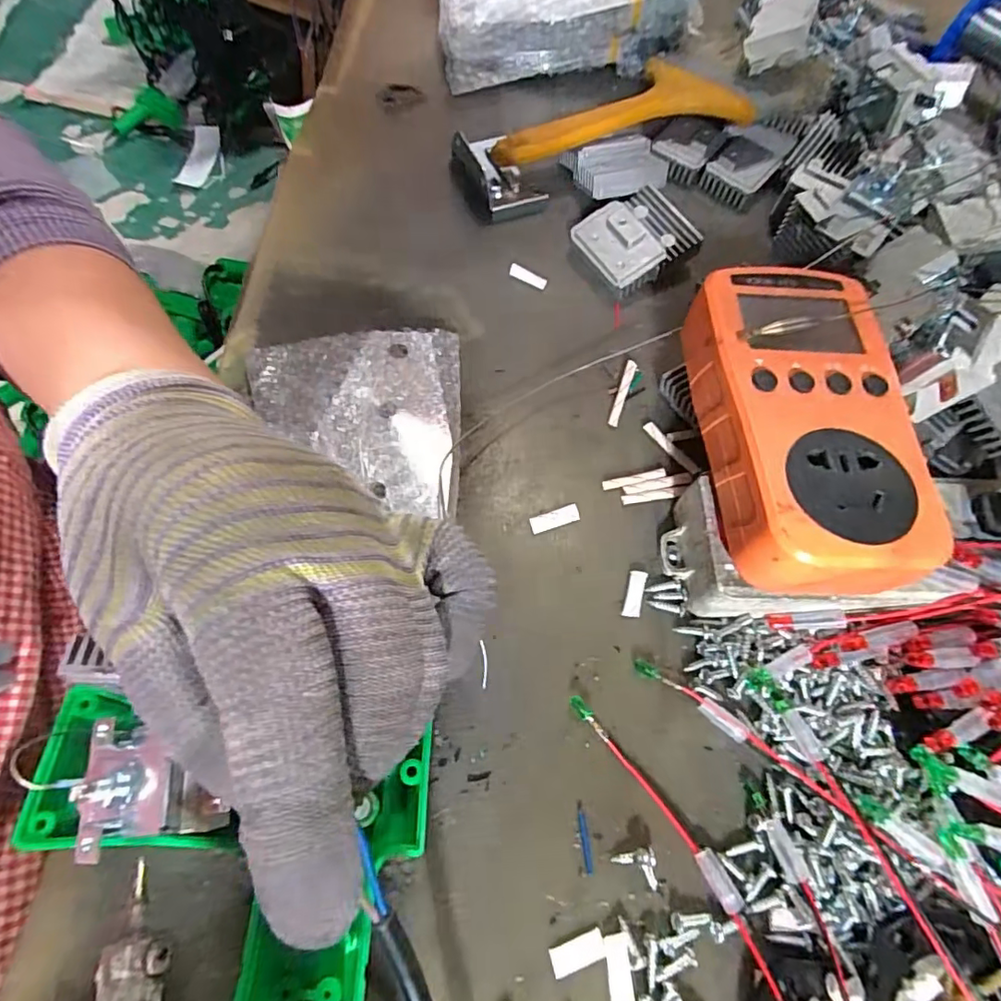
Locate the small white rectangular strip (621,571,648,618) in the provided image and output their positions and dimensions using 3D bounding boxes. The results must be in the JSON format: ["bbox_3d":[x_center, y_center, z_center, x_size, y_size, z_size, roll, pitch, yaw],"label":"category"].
[{"bbox_3d":[0.056,0.038,0.225,0.007,0.004,0.019,15,66,3],"label":"small white rectangular strip"}]

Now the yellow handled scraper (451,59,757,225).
[{"bbox_3d":[0.053,-0.216,0.319,0.172,0.024,0.063,-26,70,-14],"label":"yellow handled scraper"}]

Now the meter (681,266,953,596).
[{"bbox_3d":[0.112,-0.031,0.201,0.071,0.029,0.128,-2,66,-4],"label":"meter"}]

